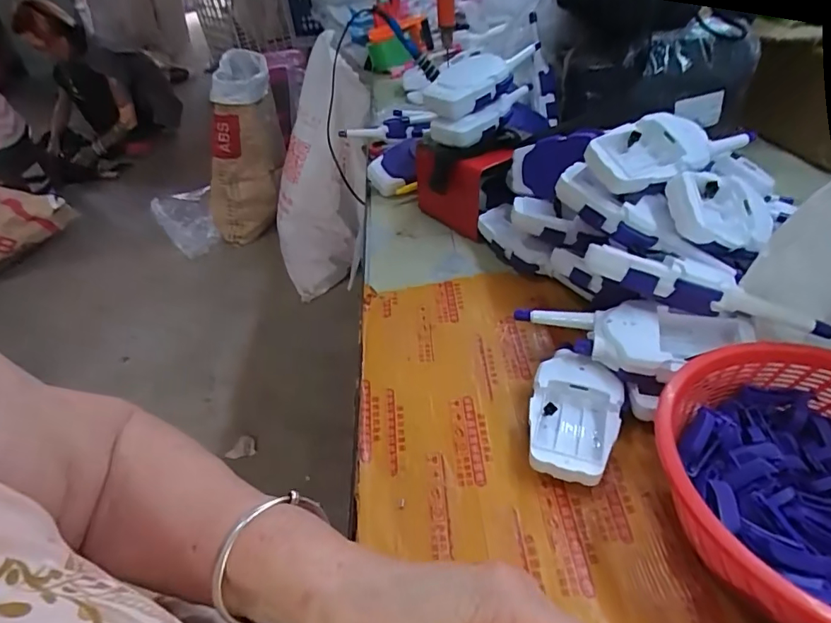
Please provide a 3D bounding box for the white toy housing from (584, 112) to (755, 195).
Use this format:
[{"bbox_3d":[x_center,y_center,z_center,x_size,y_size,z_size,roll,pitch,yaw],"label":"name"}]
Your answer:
[{"bbox_3d":[0.221,-0.143,0.422,0.161,0.036,0.062,-20,43,-19],"label":"white toy housing"}]

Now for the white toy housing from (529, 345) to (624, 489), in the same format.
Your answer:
[{"bbox_3d":[0.116,0.078,0.370,0.065,0.038,0.107,16,44,21],"label":"white toy housing"}]

